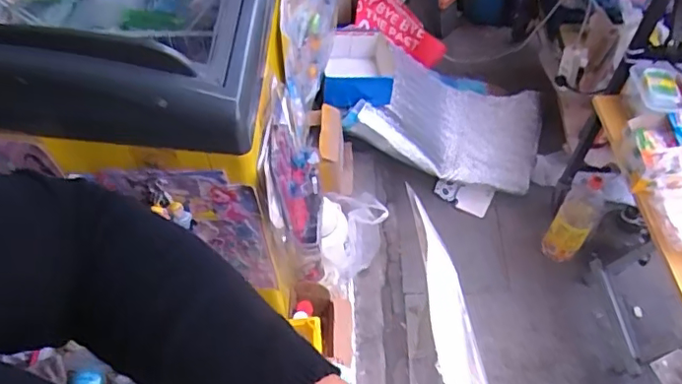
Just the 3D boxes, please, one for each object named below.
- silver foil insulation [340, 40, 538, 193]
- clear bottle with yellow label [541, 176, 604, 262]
[{"bbox_3d":[0.346,-0.240,1.730,0.554,0.205,0.464,13,54,10],"label":"silver foil insulation"},{"bbox_3d":[0.600,0.082,1.435,0.087,0.274,0.095,0,53,0],"label":"clear bottle with yellow label"}]

